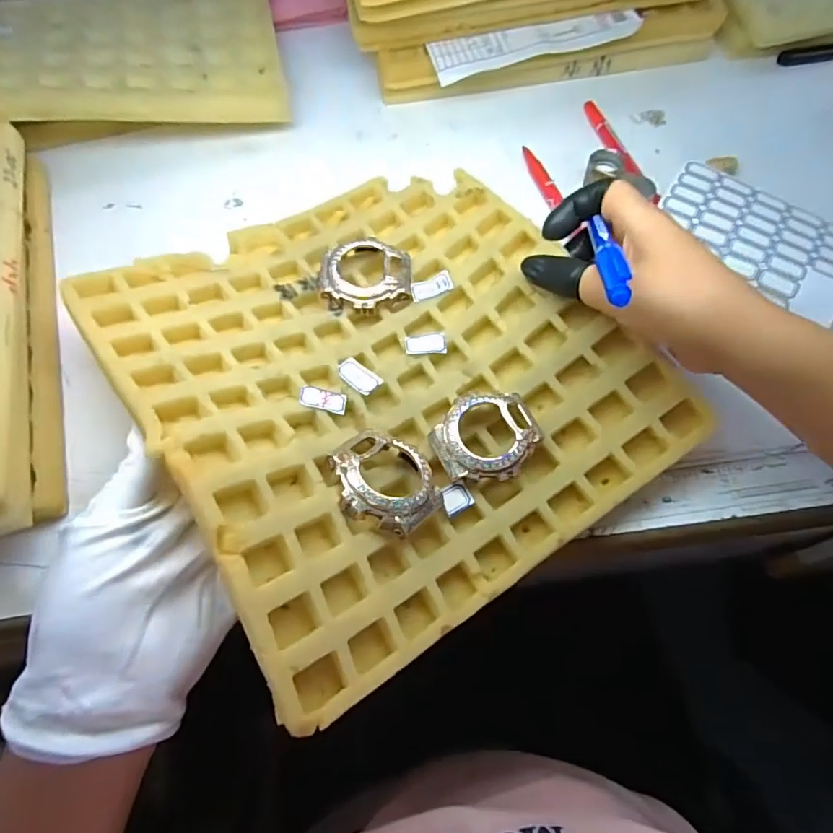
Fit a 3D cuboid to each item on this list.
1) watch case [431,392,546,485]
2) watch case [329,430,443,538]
[{"bbox_3d":[0.037,0.009,0.284,0.053,0.016,0.044,-26,55,-13],"label":"watch case"},{"bbox_3d":[-0.016,0.030,0.264,0.045,0.012,0.054,-27,70,-33],"label":"watch case"}]

